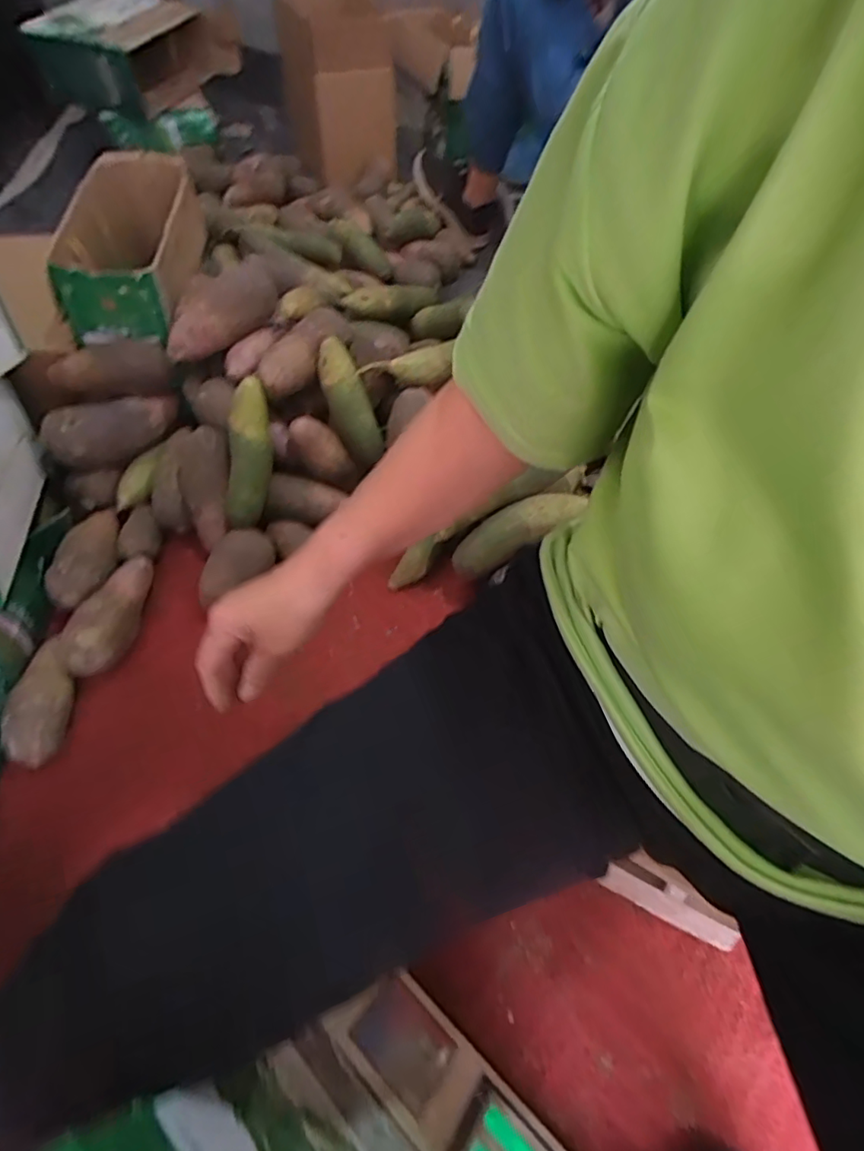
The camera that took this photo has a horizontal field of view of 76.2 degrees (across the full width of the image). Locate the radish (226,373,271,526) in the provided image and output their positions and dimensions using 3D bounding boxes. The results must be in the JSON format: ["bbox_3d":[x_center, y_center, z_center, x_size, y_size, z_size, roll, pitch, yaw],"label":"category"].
[{"bbox_3d":[-0.242,-0.163,0.731,0.051,0.047,0.196,4,93,1],"label":"radish"}]

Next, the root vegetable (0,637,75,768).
[{"bbox_3d":[-0.447,0.141,0.633,0.058,0.049,0.144,-4,56,-5],"label":"root vegetable"}]

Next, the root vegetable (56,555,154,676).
[{"bbox_3d":[-0.401,0.043,0.691,0.062,0.062,0.166,5,56,1],"label":"root vegetable"}]

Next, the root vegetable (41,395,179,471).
[{"bbox_3d":[-0.454,-0.213,0.788,0.063,0.087,0.171,40,64,22],"label":"root vegetable"}]

